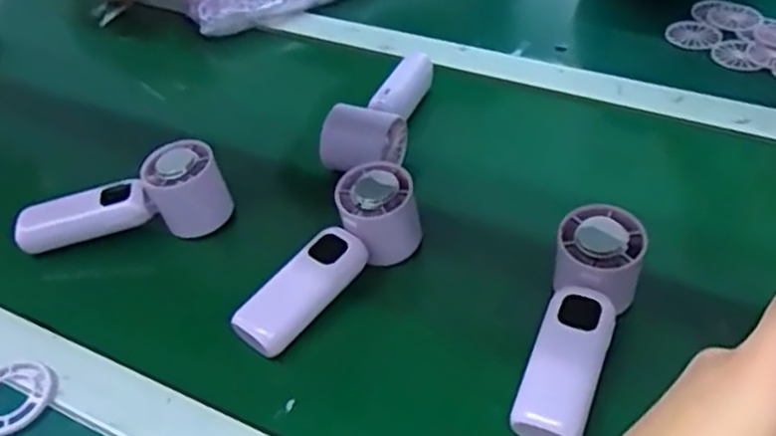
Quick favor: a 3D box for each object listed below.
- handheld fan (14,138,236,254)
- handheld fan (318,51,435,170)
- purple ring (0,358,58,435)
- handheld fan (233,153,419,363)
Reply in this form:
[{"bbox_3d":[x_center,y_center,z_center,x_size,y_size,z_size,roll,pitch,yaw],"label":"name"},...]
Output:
[{"bbox_3d":[-0.200,-0.014,0.568,0.155,0.052,0.048,-11,44,-6],"label":"handheld fan"},{"bbox_3d":[-0.003,-0.102,0.639,0.059,0.049,0.157,10,46,16],"label":"handheld fan"},{"bbox_3d":[-0.236,0.111,0.465,0.048,0.007,0.054,29,53,31],"label":"purple ring"},{"bbox_3d":[-0.038,0.026,0.505,0.051,0.050,0.152,26,52,29],"label":"handheld fan"}]

